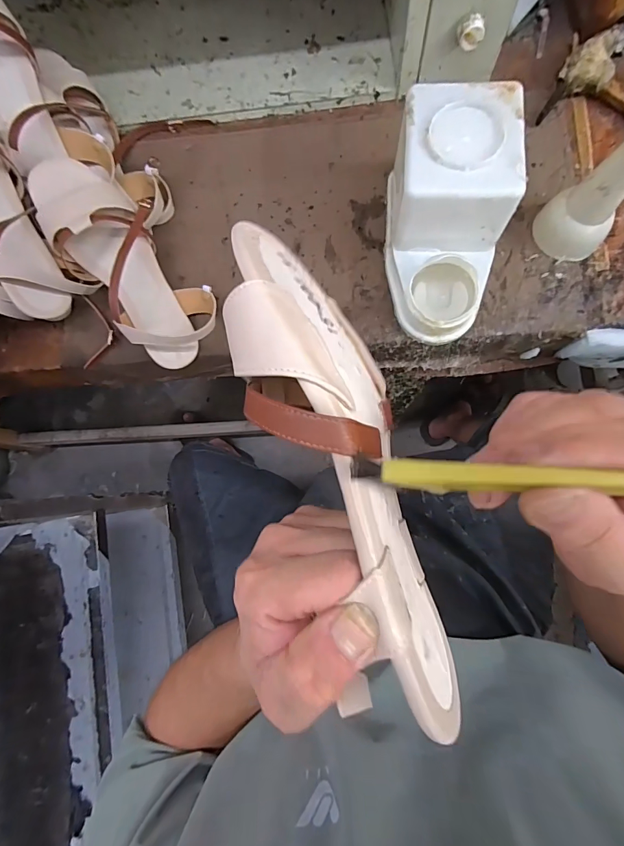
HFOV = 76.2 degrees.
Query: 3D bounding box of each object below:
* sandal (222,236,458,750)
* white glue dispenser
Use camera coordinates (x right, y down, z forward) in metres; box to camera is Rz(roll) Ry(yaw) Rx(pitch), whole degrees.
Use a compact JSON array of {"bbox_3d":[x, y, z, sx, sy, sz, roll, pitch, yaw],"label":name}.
[{"bbox_3d":[0.014,0.015,0.168,0.058,0.074,0.223,-20,88,2],"label":"sandal"},{"bbox_3d":[0.127,-0.191,0.384,0.108,0.114,0.194,7,82,6],"label":"white glue dispenser"}]

